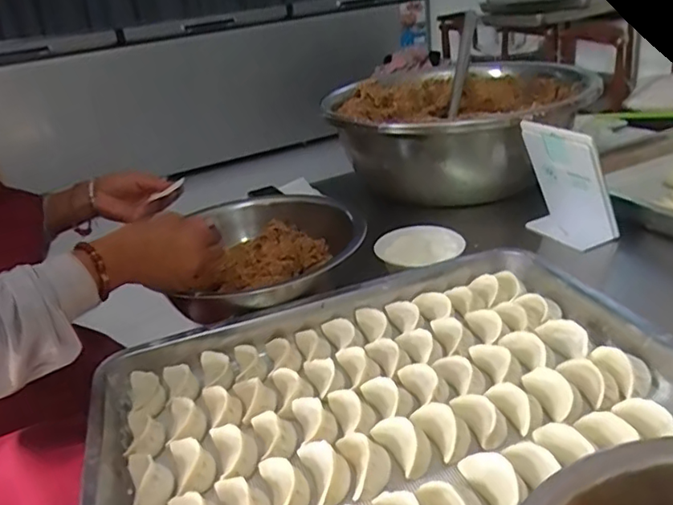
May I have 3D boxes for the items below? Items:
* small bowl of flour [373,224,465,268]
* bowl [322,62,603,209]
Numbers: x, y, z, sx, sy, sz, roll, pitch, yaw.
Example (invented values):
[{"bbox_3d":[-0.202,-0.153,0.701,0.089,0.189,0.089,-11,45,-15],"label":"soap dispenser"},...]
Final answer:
[{"bbox_3d":[0.109,-0.004,0.721,0.107,0.029,0.103,-16,28,-17],"label":"small bowl of flour"},{"bbox_3d":[0.212,-0.217,1.005,0.429,0.165,0.423,-6,27,3],"label":"bowl"}]

